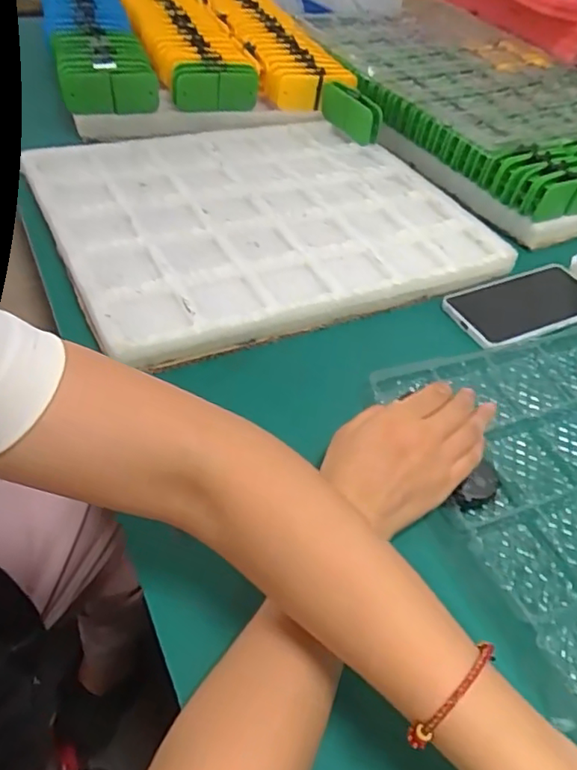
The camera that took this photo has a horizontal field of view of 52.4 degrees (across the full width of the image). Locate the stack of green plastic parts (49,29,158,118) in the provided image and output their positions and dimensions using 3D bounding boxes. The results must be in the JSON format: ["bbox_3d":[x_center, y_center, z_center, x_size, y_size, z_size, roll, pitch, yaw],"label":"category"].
[{"bbox_3d":[-0.240,-0.408,0.759,0.116,0.052,0.162,-10,46,-17],"label":"stack of green plastic parts"}]

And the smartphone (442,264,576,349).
[{"bbox_3d":[0.242,-0.081,0.594,0.166,0.014,0.085,-18,49,-24],"label":"smartphone"}]

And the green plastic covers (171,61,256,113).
[{"bbox_3d":[-0.094,-0.388,0.762,0.114,0.051,0.045,-9,46,-16],"label":"green plastic covers"}]

